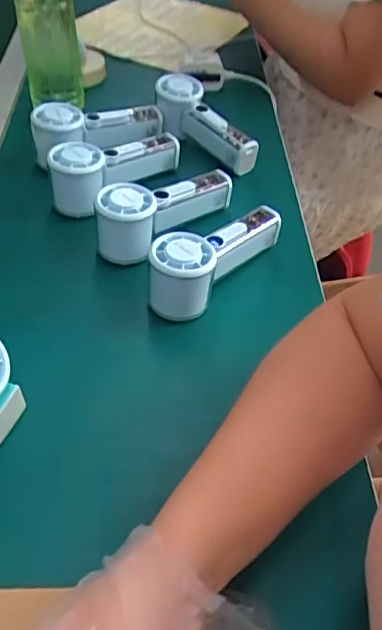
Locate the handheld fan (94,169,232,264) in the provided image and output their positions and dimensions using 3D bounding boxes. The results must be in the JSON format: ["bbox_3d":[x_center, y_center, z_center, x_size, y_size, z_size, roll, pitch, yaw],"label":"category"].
[{"bbox_3d":[-0.028,-0.112,0.556,0.050,0.062,0.154,33,56,27],"label":"handheld fan"}]

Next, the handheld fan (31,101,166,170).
[{"bbox_3d":[-0.104,-0.212,0.655,0.153,0.064,0.047,-16,49,-30],"label":"handheld fan"}]

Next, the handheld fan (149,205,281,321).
[{"bbox_3d":[0.023,-0.062,0.508,0.056,0.050,0.157,30,54,25],"label":"handheld fan"}]

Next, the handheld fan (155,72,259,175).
[{"bbox_3d":[0.016,-0.225,0.670,0.052,0.049,0.154,-35,73,-28],"label":"handheld fan"}]

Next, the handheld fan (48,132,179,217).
[{"bbox_3d":[-0.084,-0.164,0.603,0.054,0.061,0.159,35,56,27],"label":"handheld fan"}]

